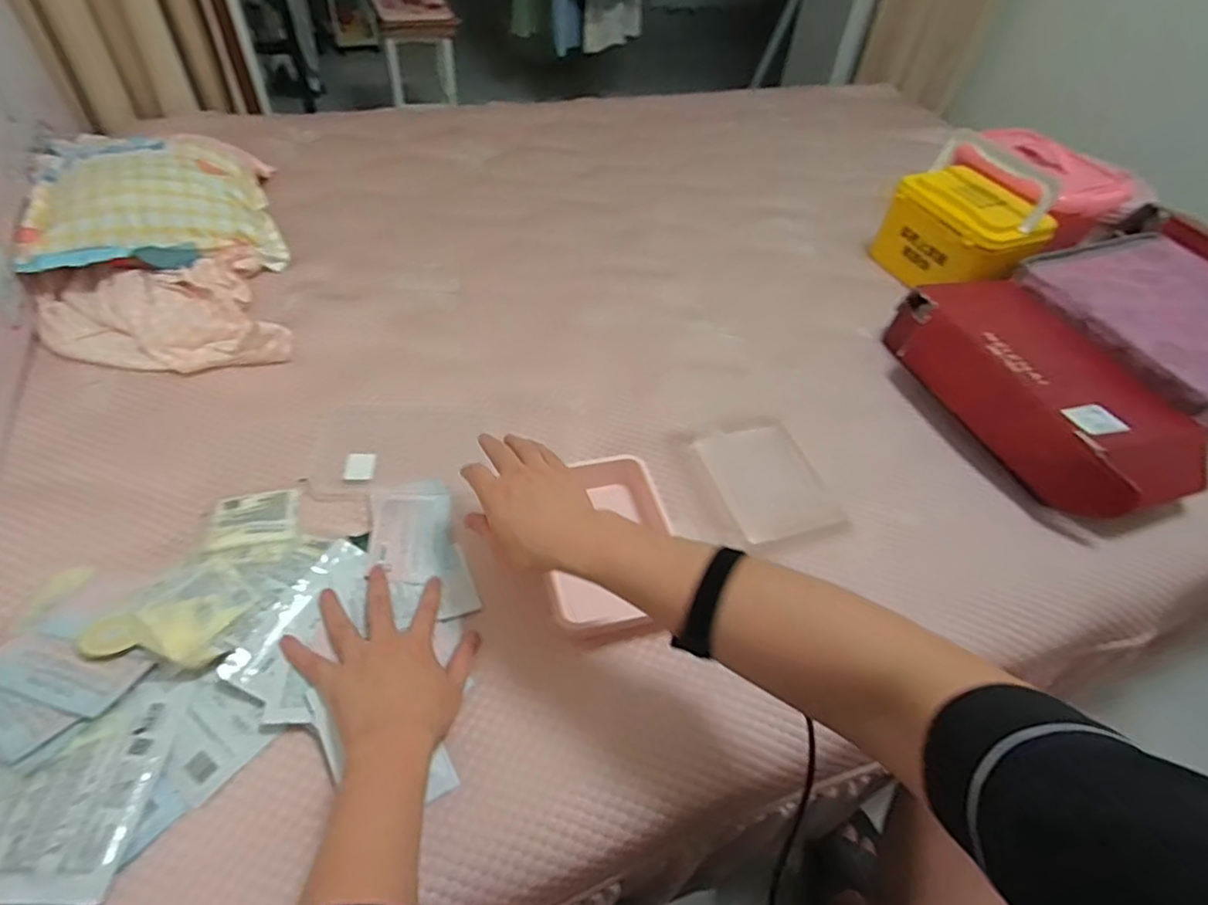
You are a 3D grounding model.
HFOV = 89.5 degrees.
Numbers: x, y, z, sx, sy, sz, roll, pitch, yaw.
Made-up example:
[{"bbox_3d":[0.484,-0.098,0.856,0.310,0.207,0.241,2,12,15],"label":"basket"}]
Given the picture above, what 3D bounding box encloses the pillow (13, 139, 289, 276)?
[{"bbox_3d":[-0.681,-0.386,0.938,0.307,0.119,0.300,-15,53,-19],"label":"pillow"}]

